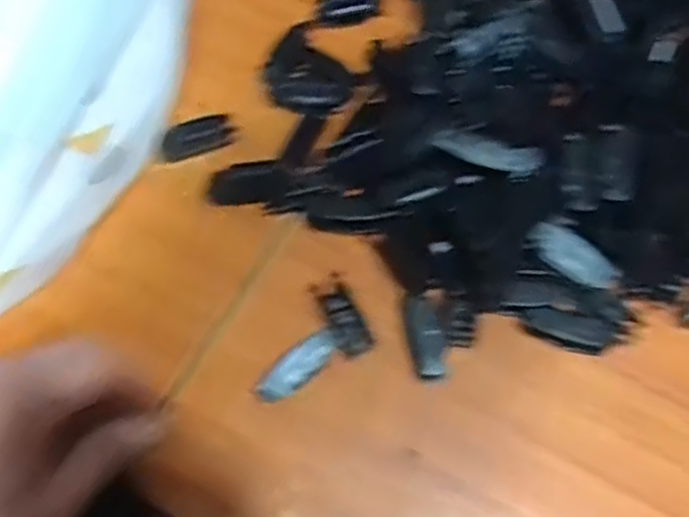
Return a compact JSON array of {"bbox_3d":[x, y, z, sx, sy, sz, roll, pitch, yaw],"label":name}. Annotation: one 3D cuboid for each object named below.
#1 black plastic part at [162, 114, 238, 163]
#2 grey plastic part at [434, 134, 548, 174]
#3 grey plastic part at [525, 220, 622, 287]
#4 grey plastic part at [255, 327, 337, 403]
[{"bbox_3d":[-0.088,-0.074,0.430,0.046,0.005,0.019,-24,71,-12],"label":"black plastic part"},{"bbox_3d":[0.082,-0.060,0.404,0.063,0.004,0.017,10,78,-7],"label":"grey plastic part"},{"bbox_3d":[0.127,0.000,0.398,0.054,0.015,0.022,31,70,10],"label":"grey plastic part"},{"bbox_3d":[-0.024,0.057,0.376,0.018,0.013,0.050,40,72,13],"label":"grey plastic part"}]

